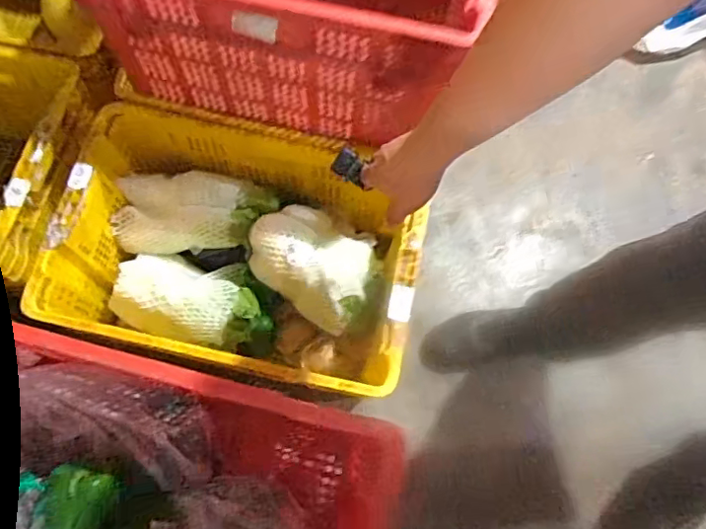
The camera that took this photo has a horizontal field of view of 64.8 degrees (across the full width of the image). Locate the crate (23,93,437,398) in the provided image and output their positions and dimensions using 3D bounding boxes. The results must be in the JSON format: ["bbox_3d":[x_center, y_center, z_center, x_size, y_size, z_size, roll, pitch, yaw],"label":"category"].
[{"bbox_3d":[-0.201,-0.011,0.994,0.595,0.224,0.394,12,71,2],"label":"crate"}]

